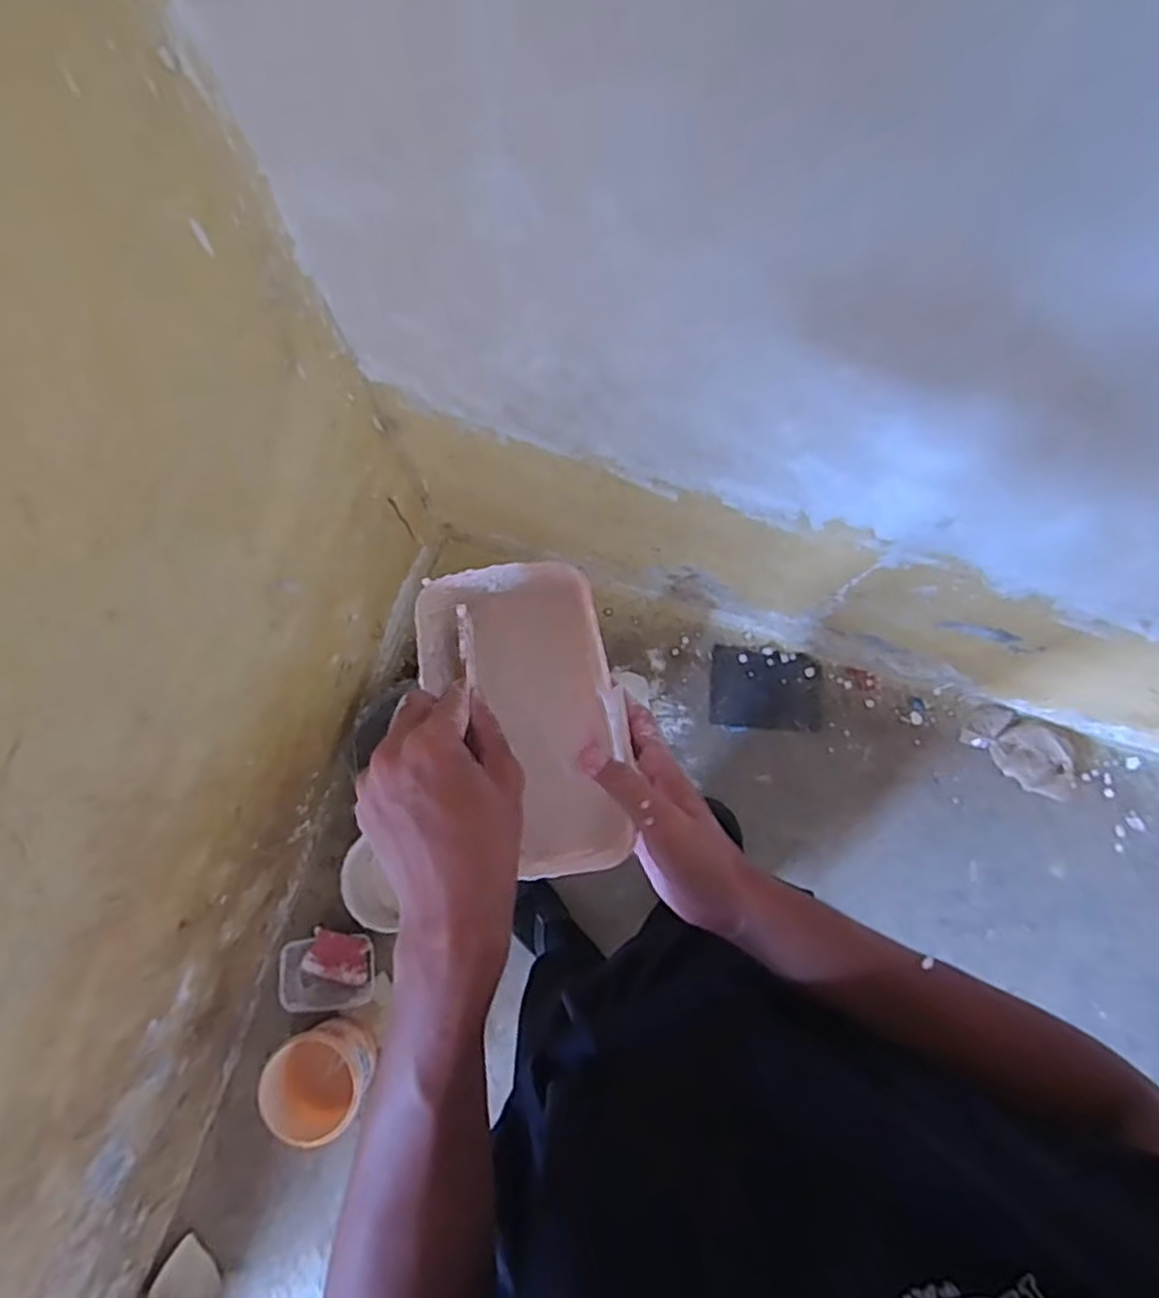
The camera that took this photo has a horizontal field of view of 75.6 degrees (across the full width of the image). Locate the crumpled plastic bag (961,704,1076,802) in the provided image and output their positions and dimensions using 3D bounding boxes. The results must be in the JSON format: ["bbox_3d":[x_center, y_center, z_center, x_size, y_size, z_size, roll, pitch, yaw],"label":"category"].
[{"bbox_3d":[0.879,0.194,1.468,0.227,0.021,0.124,39,81,6],"label":"crumpled plastic bag"}]

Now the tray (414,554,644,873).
[{"bbox_3d":[-0.024,0.047,0.467,0.108,0.070,0.205,-20,90,-5],"label":"tray"}]

